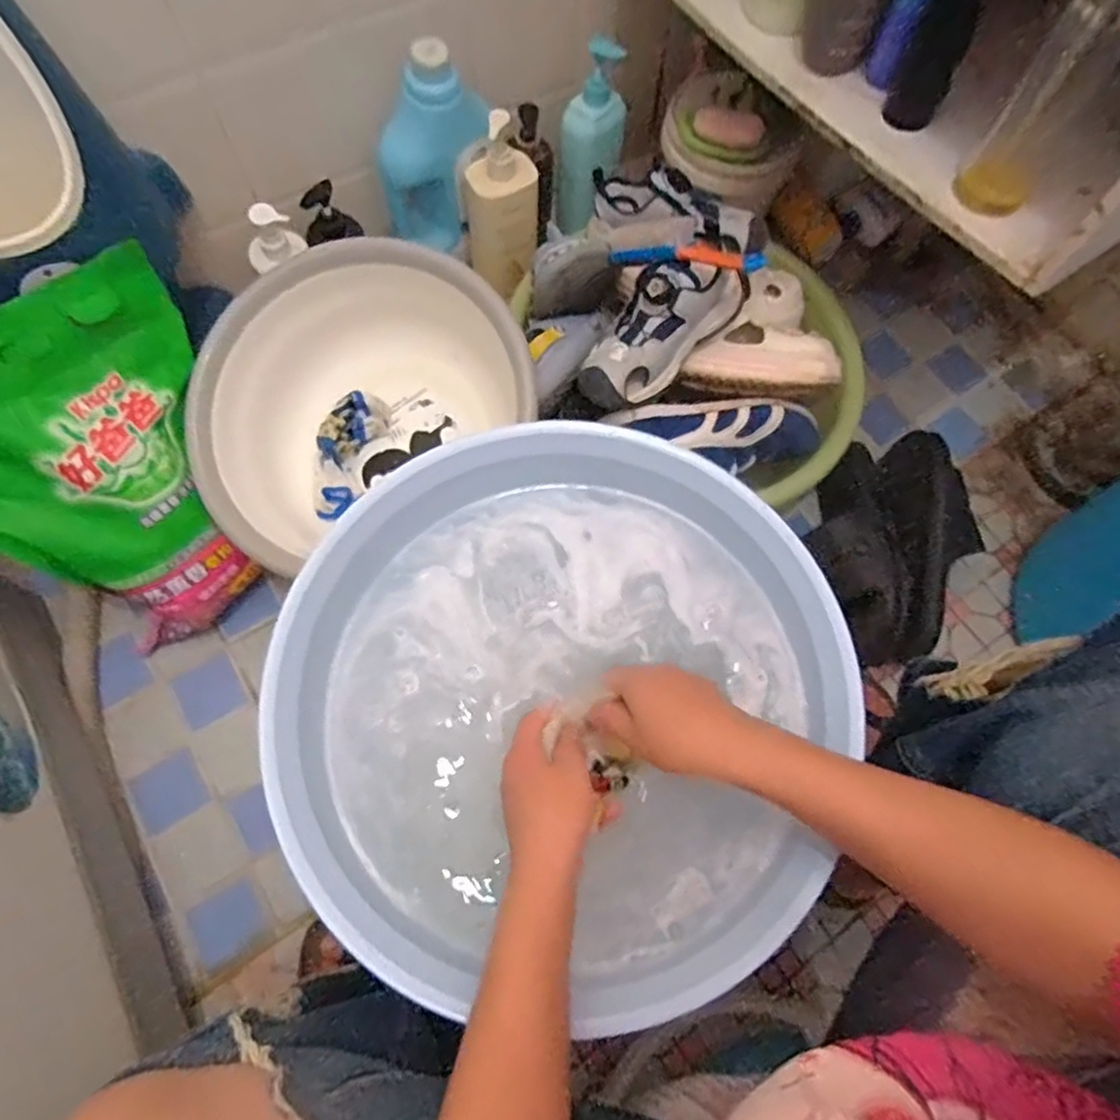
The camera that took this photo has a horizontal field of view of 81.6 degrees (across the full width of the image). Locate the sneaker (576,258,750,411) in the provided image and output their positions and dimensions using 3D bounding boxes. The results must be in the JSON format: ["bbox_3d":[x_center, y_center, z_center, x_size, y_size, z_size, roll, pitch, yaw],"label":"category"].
[{"bbox_3d":[0.098,-0.226,0.632,0.194,0.082,0.082,-41,74,-3],"label":"sneaker"}]

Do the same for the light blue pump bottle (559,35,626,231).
[{"bbox_3d":[0.039,-0.533,0.832,0.068,0.217,0.053,26,46,9],"label":"light blue pump bottle"}]

